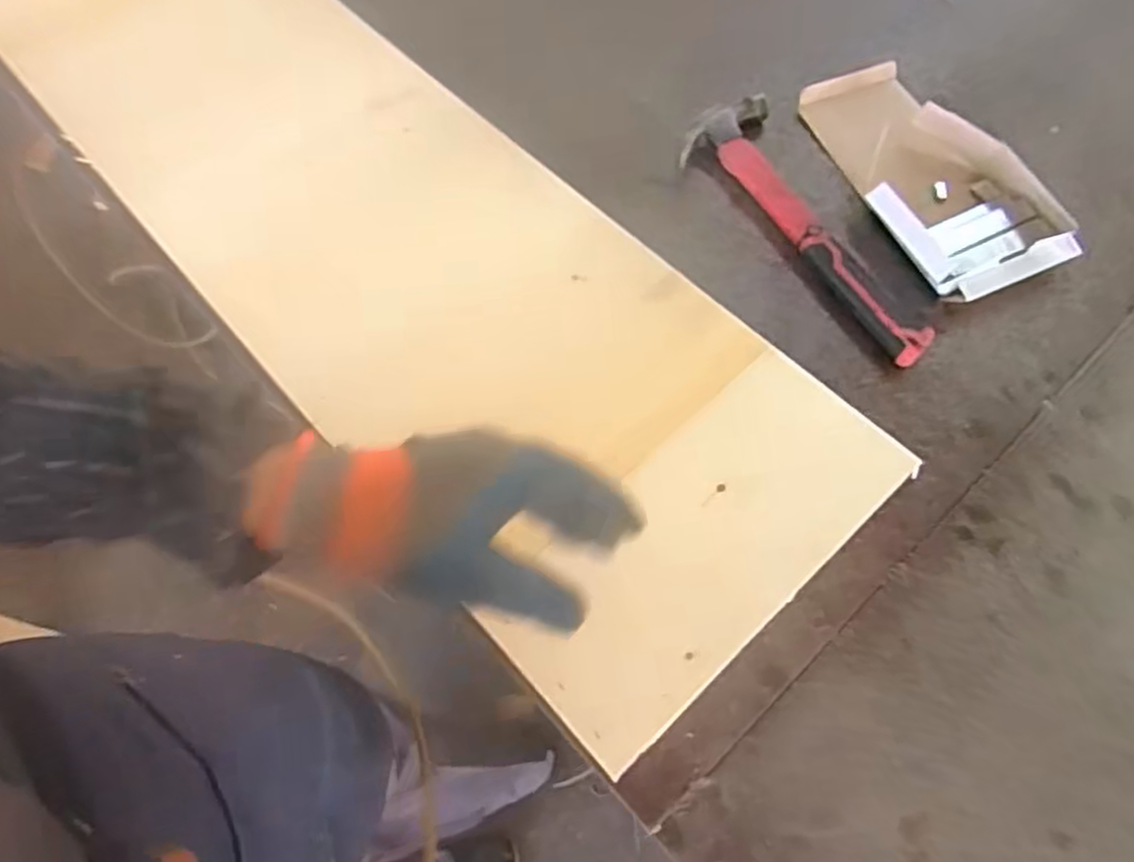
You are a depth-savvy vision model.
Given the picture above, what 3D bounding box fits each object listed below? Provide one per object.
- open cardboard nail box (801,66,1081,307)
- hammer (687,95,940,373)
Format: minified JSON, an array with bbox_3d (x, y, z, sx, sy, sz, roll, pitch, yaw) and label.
[{"bbox_3d":[0.346,-0.251,0.719,0.156,0.040,0.287,-25,67,-8],"label":"open cardboard nail box"},{"bbox_3d":[0.228,-0.193,0.702,0.097,0.028,0.318,-28,67,-9],"label":"hammer"}]

